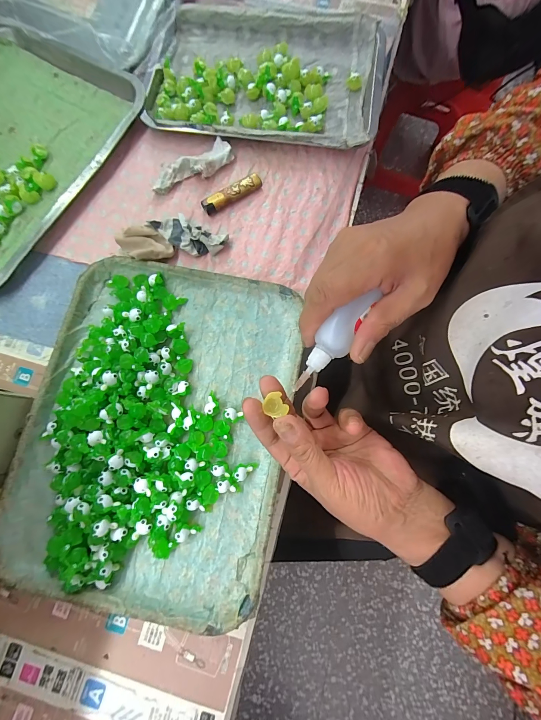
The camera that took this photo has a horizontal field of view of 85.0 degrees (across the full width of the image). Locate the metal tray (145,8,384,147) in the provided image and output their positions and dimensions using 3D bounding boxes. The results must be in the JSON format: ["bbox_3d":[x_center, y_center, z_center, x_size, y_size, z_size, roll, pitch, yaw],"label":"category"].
[{"bbox_3d":[-0.006,-0.380,0.397,0.295,0.034,0.207,8,79,1],"label":"metal tray"}]

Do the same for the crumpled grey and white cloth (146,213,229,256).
[{"bbox_3d":[-0.100,-0.150,0.356,0.089,0.023,0.037,21,79,3],"label":"crumpled grey and white cloth"}]

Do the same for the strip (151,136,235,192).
[{"bbox_3d":[-0.100,-0.248,0.374,0.107,0.022,0.036,-23,80,-5],"label":"strip"}]

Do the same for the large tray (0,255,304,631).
[{"bbox_3d":[-0.113,0.062,0.307,0.264,0.032,0.341,11,79,1],"label":"large tray"}]

